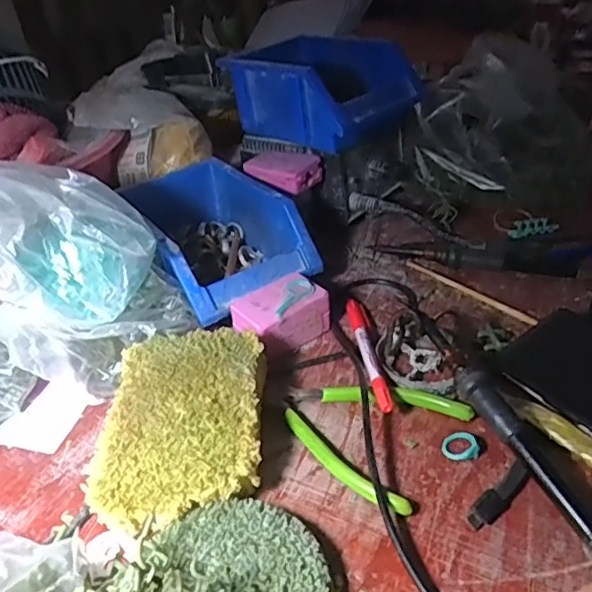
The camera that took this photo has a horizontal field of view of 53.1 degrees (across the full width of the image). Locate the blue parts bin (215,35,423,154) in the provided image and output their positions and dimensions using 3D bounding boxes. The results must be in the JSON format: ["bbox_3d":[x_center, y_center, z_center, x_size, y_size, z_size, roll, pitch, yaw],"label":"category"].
[{"bbox_3d":[0.021,-0.208,0.606,0.162,0.079,0.118,27,46,36],"label":"blue parts bin"}]

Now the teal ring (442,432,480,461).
[{"bbox_3d":[0.105,0.095,0.379,0.022,0.009,0.021,-3,36,2],"label":"teal ring"}]

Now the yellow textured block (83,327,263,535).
[{"bbox_3d":[-0.070,0.075,0.375,0.093,0.030,0.132,-2,36,3],"label":"yellow textured block"}]

